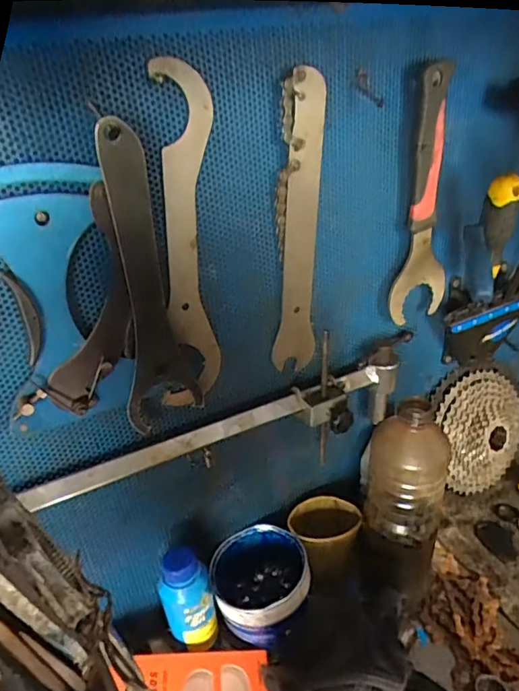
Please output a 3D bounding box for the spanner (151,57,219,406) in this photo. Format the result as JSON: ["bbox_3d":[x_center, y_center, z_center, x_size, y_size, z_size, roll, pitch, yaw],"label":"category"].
[{"bbox_3d":[-0.056,-0.076,0.424,0.050,0.271,0.006,-13,28,-30],"label":"spanner"}]

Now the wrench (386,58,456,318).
[{"bbox_3d":[0.164,-0.136,0.512,0.076,0.254,0.024,-23,40,-20],"label":"wrench"}]

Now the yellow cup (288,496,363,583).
[{"bbox_3d":[0.078,0.231,0.606,0.071,0.086,0.078,-4,30,2],"label":"yellow cup"}]

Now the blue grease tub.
[{"bbox_3d":[0.001,0.256,0.554,0.095,0.072,0.104,-4,30,2],"label":"blue grease tub"}]

